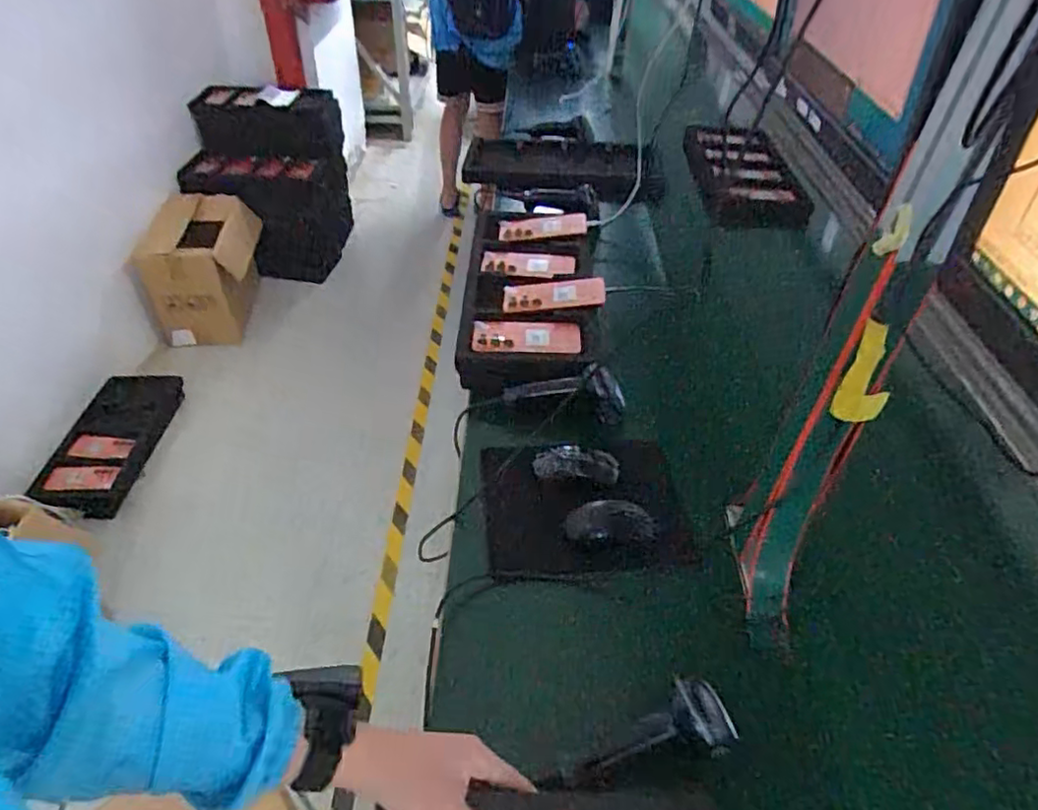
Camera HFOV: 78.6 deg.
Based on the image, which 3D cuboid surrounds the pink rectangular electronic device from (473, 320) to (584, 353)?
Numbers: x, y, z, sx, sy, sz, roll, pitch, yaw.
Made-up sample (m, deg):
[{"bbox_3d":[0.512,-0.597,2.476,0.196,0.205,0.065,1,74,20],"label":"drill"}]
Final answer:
[{"bbox_3d":[0.011,-0.107,0.975,0.162,0.016,0.080,0,43,1],"label":"pink rectangular electronic device"}]

